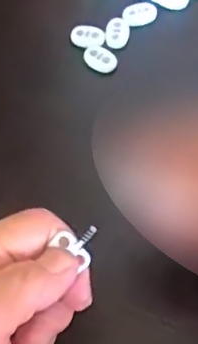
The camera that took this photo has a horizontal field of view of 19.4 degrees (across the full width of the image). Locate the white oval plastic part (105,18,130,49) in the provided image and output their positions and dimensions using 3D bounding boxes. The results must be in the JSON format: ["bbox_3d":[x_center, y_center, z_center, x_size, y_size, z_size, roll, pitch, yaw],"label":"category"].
[{"bbox_3d":[0.012,-0.091,0.382,0.015,0.006,0.021,8,64,8],"label":"white oval plastic part"}]

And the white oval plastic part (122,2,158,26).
[{"bbox_3d":[0.027,-0.105,0.387,0.024,0.005,0.018,-29,65,-10],"label":"white oval plastic part"}]

